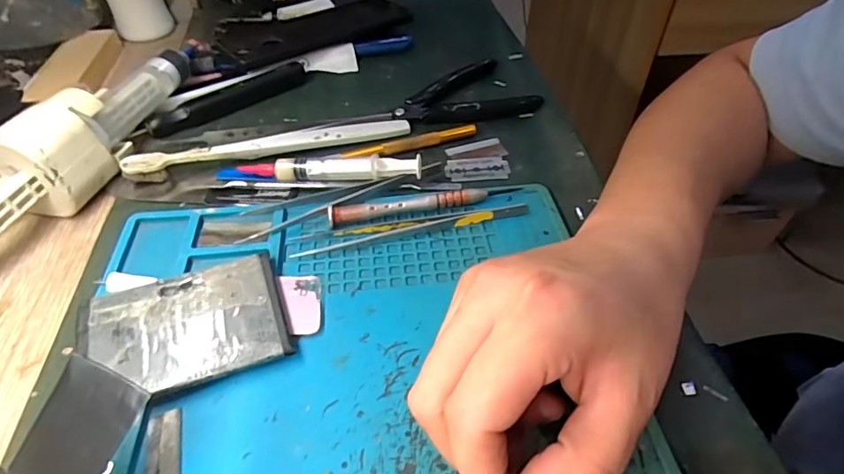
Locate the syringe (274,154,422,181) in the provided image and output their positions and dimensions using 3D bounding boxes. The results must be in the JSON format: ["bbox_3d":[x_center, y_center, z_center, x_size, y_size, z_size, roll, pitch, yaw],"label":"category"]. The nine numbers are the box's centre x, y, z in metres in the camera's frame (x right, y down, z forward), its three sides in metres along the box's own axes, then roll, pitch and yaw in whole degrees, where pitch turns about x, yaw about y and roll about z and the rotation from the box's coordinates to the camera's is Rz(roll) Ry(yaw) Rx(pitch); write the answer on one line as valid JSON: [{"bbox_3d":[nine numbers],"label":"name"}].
[{"bbox_3d":[-0.045,-0.043,0.304,0.089,0.016,0.013,4,46,4],"label":"syringe"}]

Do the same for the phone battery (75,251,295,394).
[{"bbox_3d":[-0.109,0.043,0.230,0.086,0.012,0.061,-17,48,-16],"label":"phone battery"}]

